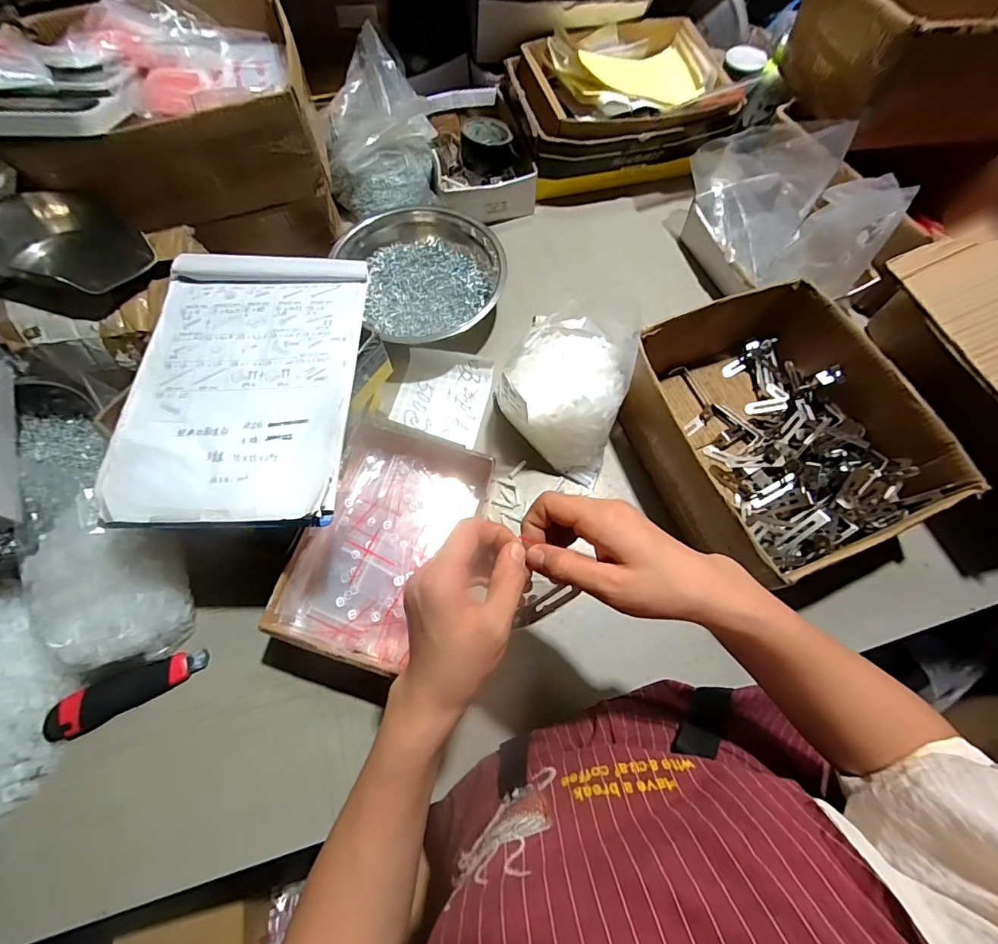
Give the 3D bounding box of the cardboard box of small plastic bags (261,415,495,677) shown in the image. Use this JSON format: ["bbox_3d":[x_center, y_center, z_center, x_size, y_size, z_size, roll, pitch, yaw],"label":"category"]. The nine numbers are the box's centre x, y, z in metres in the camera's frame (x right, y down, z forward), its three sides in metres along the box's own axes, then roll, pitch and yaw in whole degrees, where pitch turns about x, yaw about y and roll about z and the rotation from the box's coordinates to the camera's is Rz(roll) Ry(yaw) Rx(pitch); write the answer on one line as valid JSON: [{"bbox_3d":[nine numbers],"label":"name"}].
[{"bbox_3d":[-0.126,0.081,0.516,0.177,0.072,0.254,20,69,8],"label":"cardboard box of small plastic bags"}]

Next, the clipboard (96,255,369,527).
[{"bbox_3d":[-0.258,-0.095,0.452,0.219,0.015,0.302,0,68,0],"label":"clipboard"}]

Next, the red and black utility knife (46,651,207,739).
[{"bbox_3d":[-0.396,0.235,0.477,0.157,0.024,0.040,-22,69,-8],"label":"red and black utility knife"}]

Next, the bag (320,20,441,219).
[{"bbox_3d":[-0.195,-0.540,0.708,0.173,0.145,0.200,-14,69,-5],"label":"bag"}]

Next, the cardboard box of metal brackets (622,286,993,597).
[{"bbox_3d":[0.318,-0.050,0.539,0.262,0.118,0.300,-21,69,-8],"label":"cardboard box of metal brackets"}]

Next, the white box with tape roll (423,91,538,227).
[{"bbox_3d":[-0.037,-0.553,0.776,0.150,0.060,0.259,-12,68,-4],"label":"white box with tape roll"}]

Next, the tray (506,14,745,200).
[{"bbox_3d":[0.199,-0.620,0.755,0.334,0.118,0.271,-14,68,-5],"label":"tray"}]

